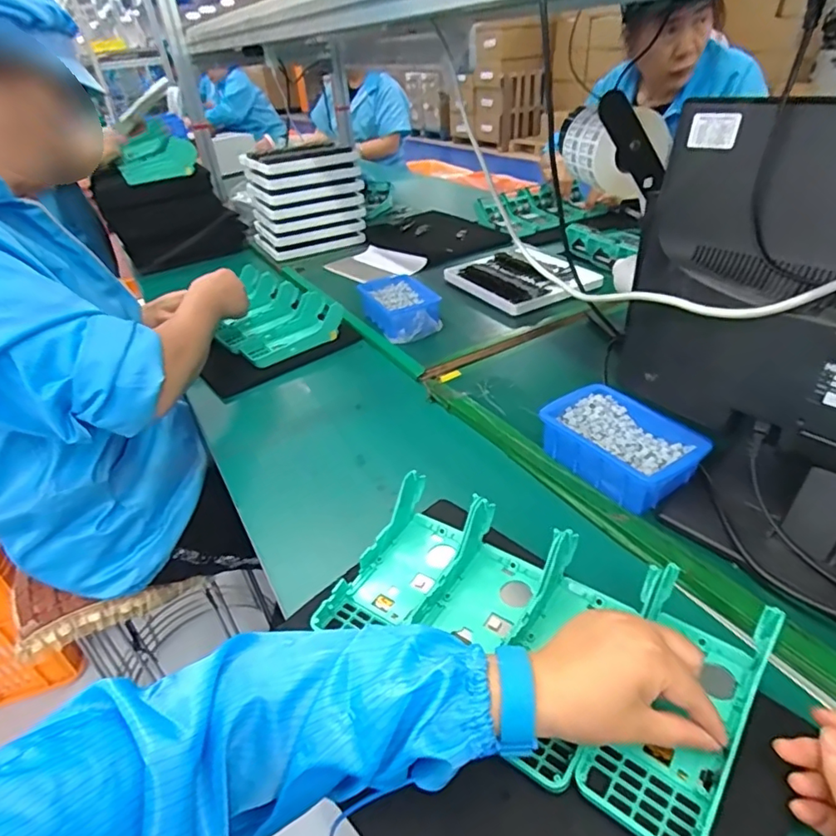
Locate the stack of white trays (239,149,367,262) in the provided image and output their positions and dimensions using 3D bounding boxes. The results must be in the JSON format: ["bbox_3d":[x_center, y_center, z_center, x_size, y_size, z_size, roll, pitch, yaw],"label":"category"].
[{"bbox_3d":[-0.276,-0.526,1.278,0.243,0.205,0.197,-21,39,-23],"label":"stack of white trays"}]

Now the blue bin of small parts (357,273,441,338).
[{"bbox_3d":[-0.028,-0.189,0.905,0.118,0.052,0.164,-14,37,-16],"label":"blue bin of small parts"}]

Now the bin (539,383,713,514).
[{"bbox_3d":[0.210,0.030,0.559,0.104,0.055,0.150,-21,39,-24],"label":"bin"}]

